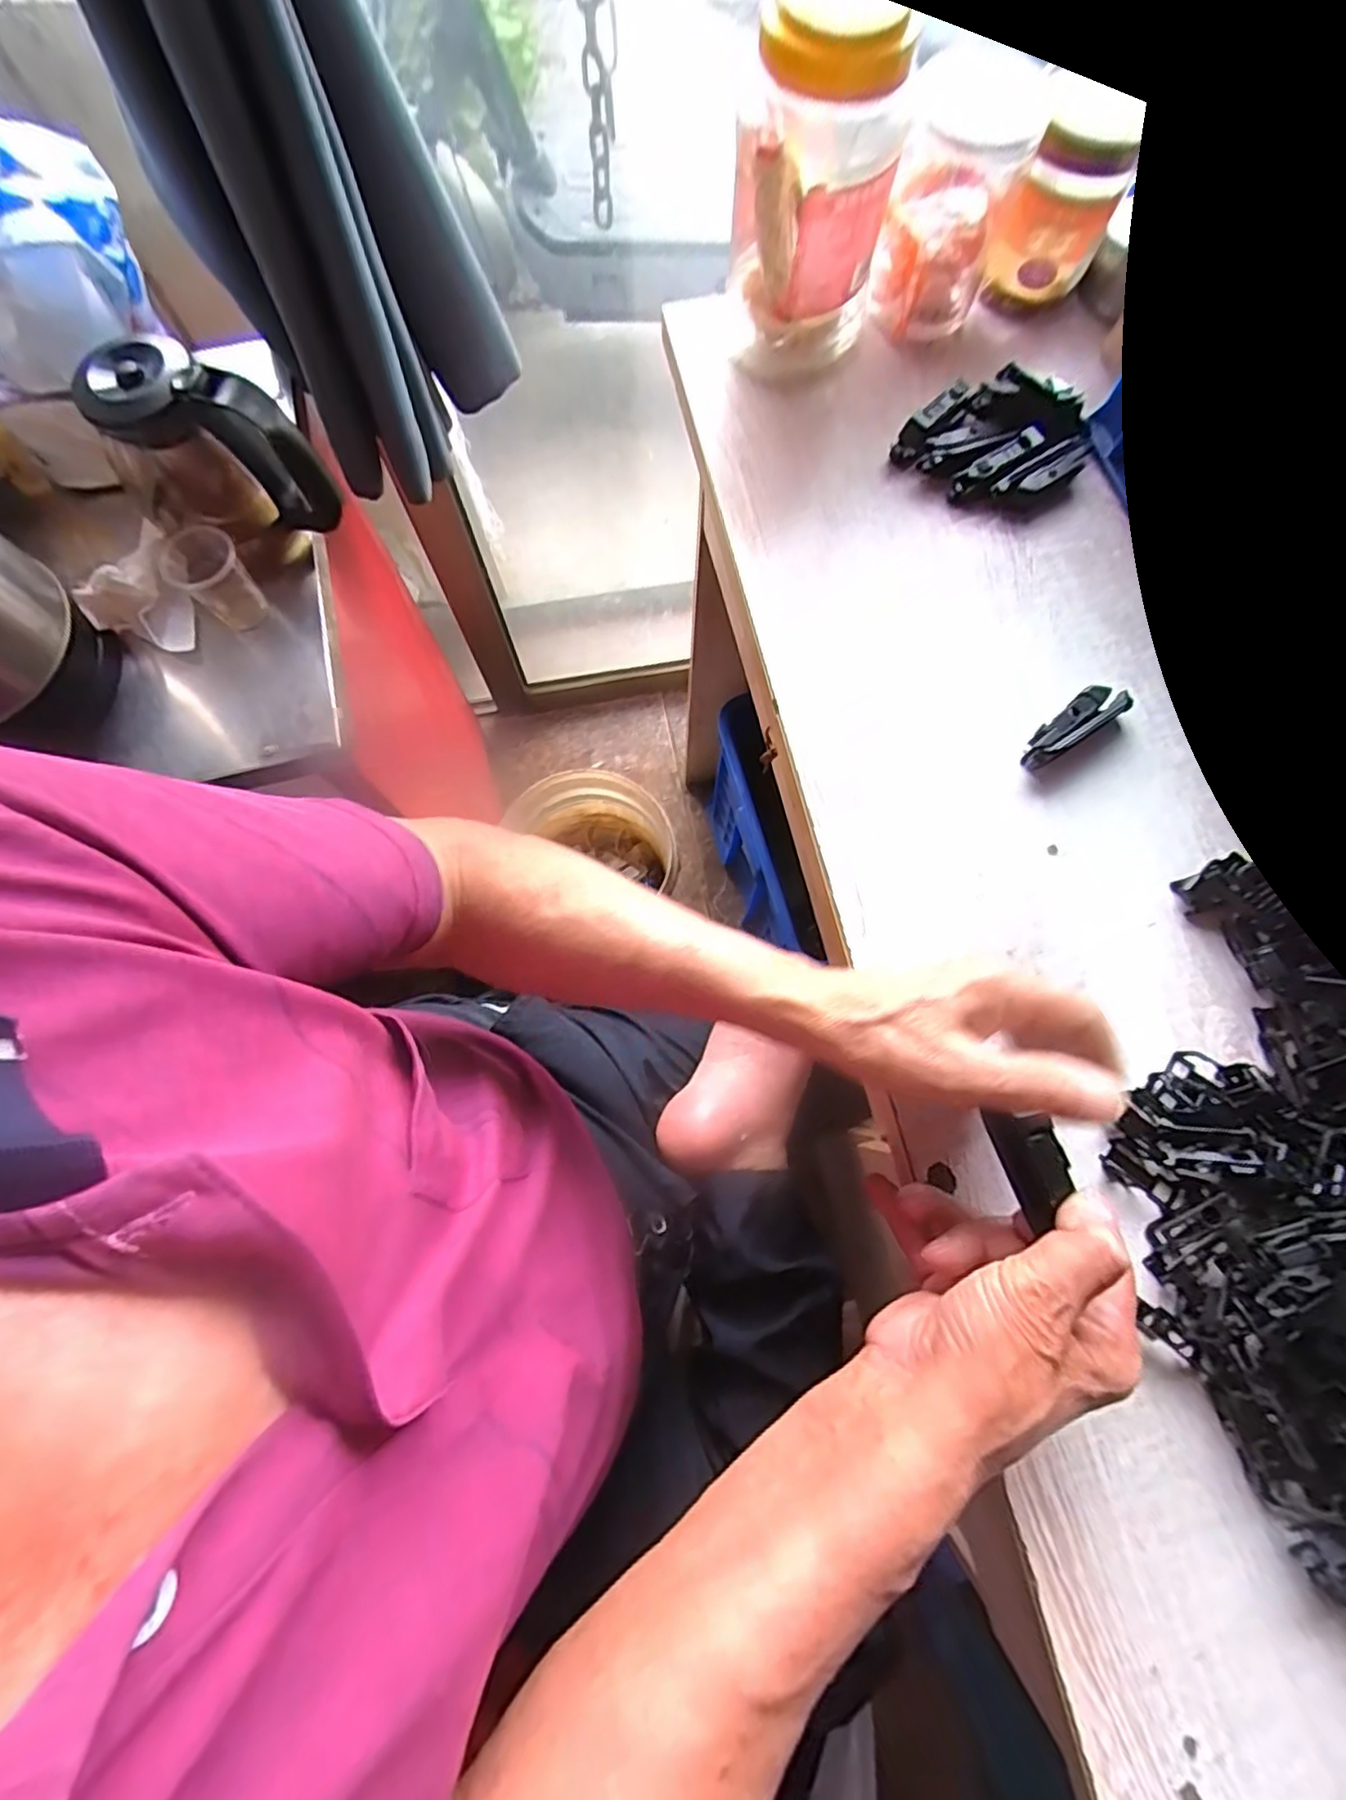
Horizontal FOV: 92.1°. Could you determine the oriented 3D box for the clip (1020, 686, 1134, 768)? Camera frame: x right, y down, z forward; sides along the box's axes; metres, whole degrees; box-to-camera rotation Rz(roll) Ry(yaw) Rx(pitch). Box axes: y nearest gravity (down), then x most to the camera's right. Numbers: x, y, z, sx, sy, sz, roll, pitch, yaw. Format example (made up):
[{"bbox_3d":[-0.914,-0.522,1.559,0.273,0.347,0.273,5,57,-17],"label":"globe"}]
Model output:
[{"bbox_3d":[0.244,-0.108,0.398,0.074,0.017,0.023,-31,77,-8],"label":"clip"}]

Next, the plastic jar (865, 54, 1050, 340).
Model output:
[{"bbox_3d":[0.185,-0.465,0.436,0.075,0.108,0.078,0,74,0],"label":"plastic jar"}]

